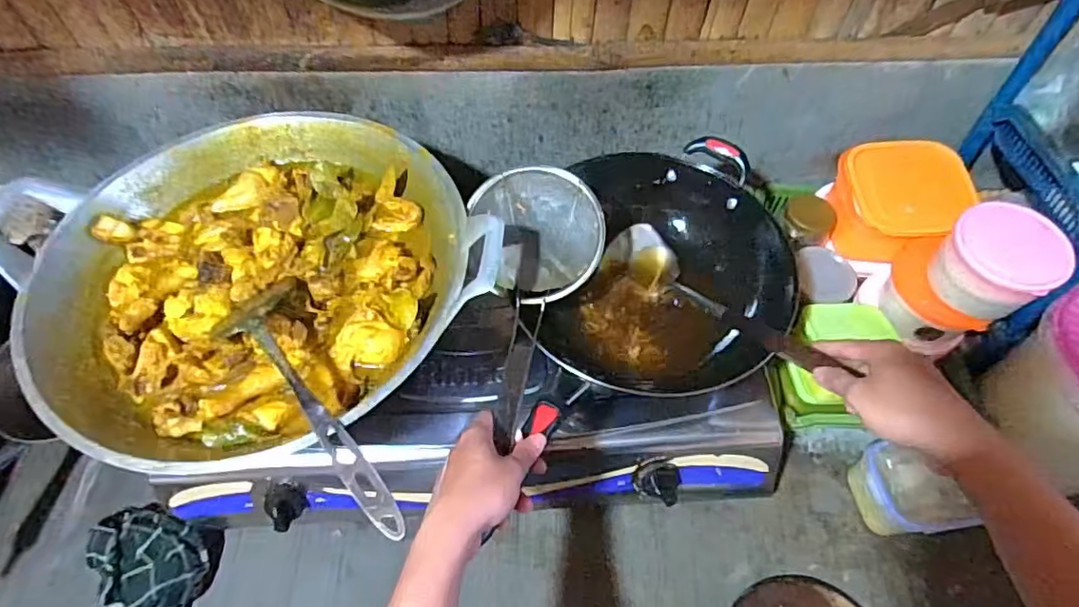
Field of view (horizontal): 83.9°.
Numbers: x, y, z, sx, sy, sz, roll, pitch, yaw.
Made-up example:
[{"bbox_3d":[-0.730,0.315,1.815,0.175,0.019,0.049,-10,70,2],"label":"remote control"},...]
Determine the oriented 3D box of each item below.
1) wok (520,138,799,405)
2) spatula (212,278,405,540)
[{"bbox_3d":[0.136,-0.049,0.693,0.295,0.084,0.287,-3,59,-1],"label":"wok"},{"bbox_3d":[-0.185,0.083,0.514,0.075,0.025,0.272,-37,65,-19],"label":"spatula"}]

